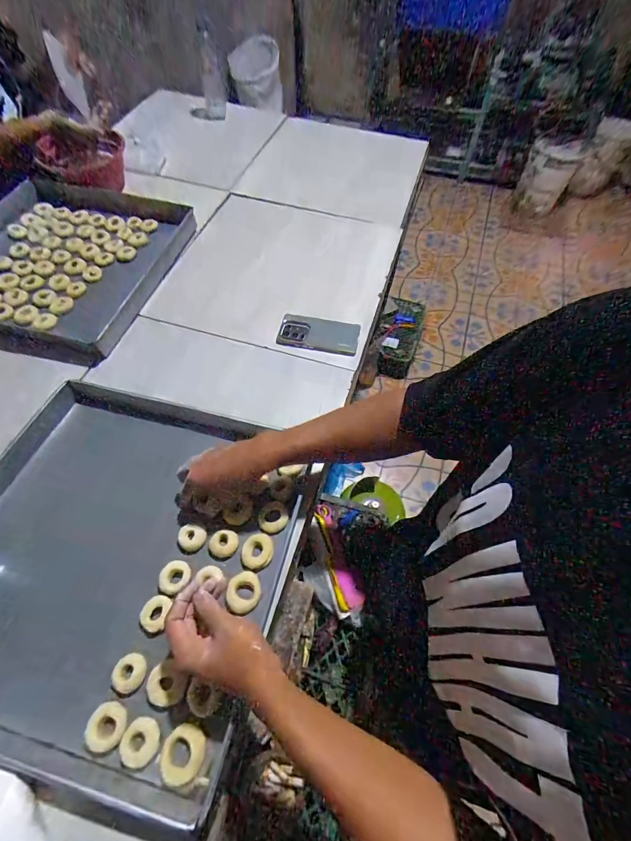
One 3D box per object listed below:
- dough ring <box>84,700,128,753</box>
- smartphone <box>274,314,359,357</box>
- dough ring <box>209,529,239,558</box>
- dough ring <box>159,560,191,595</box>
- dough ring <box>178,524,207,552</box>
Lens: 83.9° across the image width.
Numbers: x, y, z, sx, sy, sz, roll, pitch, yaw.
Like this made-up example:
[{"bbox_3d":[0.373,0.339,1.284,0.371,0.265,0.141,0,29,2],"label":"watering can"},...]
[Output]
[{"bbox_3d":[-0.238,0.349,0.400,0.039,0.012,0.042,0,61,0],"label":"dough ring"},{"bbox_3d":[0.007,-0.178,0.730,0.162,0.015,0.082,11,72,0],"label":"smartphone"},{"bbox_3d":[-0.134,0.178,0.510,0.043,0.011,0.037,10,62,6],"label":"dough ring"},{"bbox_3d":[-0.195,0.215,0.487,0.043,0.011,0.037,-39,68,-18],"label":"dough ring"},{"bbox_3d":[-0.181,0.171,0.513,0.037,0.012,0.034,0,61,0],"label":"dough ring"}]

